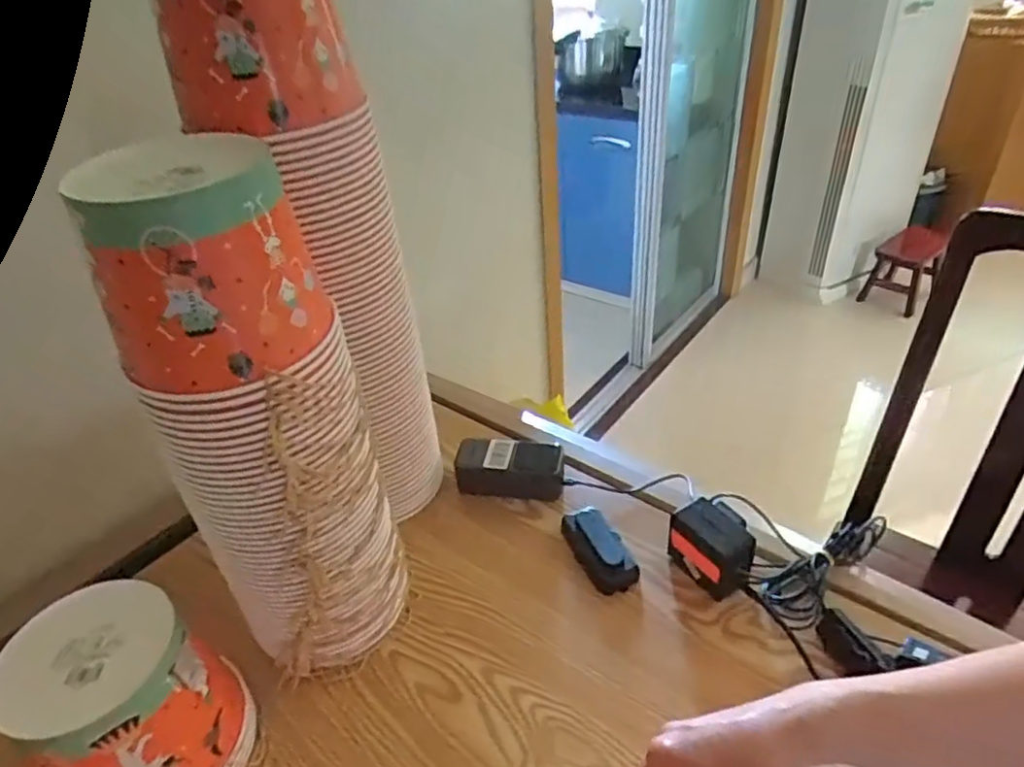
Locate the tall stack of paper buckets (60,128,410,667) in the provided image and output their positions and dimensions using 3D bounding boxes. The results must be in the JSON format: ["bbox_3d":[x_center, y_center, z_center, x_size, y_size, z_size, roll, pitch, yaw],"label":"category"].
[{"bbox_3d":[-0.193,0.057,0.549,0.121,0.466,0.149,19,42,29],"label":"tall stack of paper buckets"}]

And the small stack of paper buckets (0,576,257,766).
[{"bbox_3d":[-0.306,0.268,0.531,0.142,0.158,0.149,20,42,29],"label":"small stack of paper buckets"}]

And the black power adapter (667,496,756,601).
[{"bbox_3d":[0.209,0.169,0.679,0.056,0.076,0.086,-22,40,-22],"label":"black power adapter"}]

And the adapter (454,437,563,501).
[{"bbox_3d":[-0.002,0.109,0.818,0.132,0.061,0.056,6,37,14],"label":"adapter"}]

